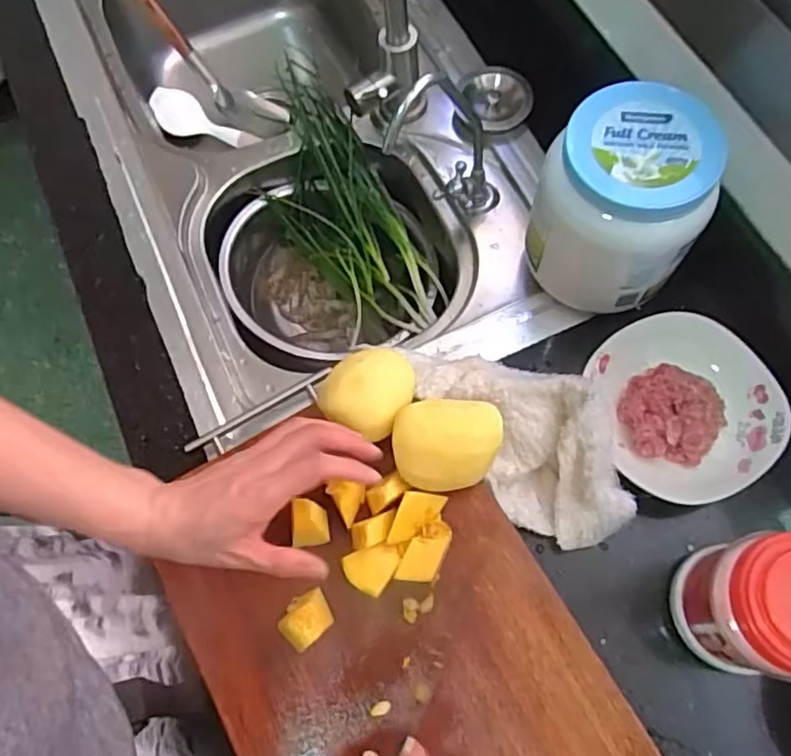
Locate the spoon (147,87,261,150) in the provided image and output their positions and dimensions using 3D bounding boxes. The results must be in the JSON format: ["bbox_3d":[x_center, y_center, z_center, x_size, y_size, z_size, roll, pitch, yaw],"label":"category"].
[{"bbox_3d":[-0.270,-0.360,0.930,0.151,0.026,0.052,20,69,-15],"label":"spoon"}]

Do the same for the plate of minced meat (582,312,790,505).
[{"bbox_3d":[0.255,0.023,0.578,0.156,0.027,0.161,-1,69,3],"label":"plate of minced meat"}]

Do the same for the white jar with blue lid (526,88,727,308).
[{"bbox_3d":[0.194,-0.151,0.586,0.133,0.165,0.130,-1,69,3],"label":"white jar with blue lid"}]

